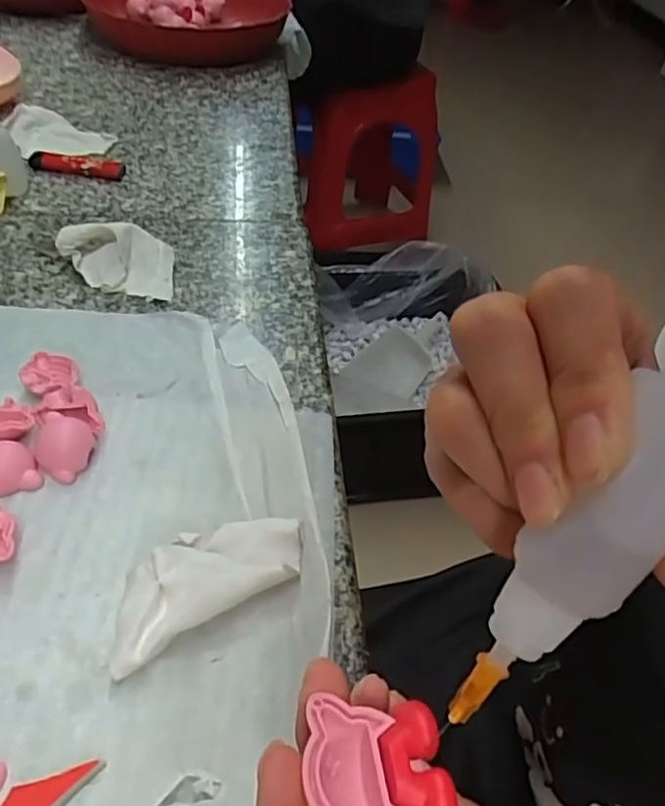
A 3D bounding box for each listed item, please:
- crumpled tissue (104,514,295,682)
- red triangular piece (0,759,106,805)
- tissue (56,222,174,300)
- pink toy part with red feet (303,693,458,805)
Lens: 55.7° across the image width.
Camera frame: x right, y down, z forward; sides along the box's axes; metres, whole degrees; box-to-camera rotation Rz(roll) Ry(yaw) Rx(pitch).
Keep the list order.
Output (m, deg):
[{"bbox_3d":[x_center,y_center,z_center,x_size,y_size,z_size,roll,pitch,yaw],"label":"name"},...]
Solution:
[{"bbox_3d":[-0.055,0.072,0.265,0.086,0.018,0.045,-23,52,-27],"label":"crumpled tissue"},{"bbox_3d":[-0.097,0.131,0.209,0.015,0.005,0.038,34,51,24],"label":"red triangular piece"},{"bbox_3d":[-0.142,-0.094,0.410,0.071,0.031,0.050,-2,46,-9],"label":"tissue"},{"bbox_3d":[0.010,0.087,0.148,0.031,0.009,0.032,-3,46,-10],"label":"pink toy part with red feet"}]

